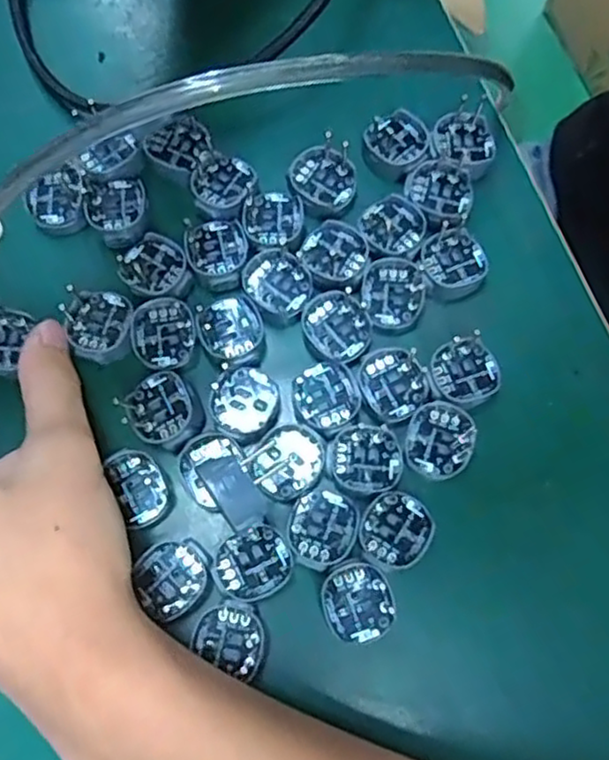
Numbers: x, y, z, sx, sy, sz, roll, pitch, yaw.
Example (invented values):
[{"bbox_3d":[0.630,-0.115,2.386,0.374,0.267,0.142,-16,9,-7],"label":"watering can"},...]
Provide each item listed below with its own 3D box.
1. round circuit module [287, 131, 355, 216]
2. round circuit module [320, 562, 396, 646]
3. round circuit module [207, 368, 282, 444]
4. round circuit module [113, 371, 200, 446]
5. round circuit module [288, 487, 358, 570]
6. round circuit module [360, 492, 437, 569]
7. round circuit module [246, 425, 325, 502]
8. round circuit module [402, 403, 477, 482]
[{"bbox_3d":[0.009,-0.085,0.289,0.029,0.004,0.029,0,75,-1],"label":"round circuit module"},{"bbox_3d":[0.019,0.078,0.243,0.025,0.004,0.026,0,75,-1],"label":"round circuit module"},{"bbox_3d":[-0.022,0.009,0.266,0.026,0.004,0.028,0,75,-1],"label":"round circuit module"},{"bbox_3d":[-0.053,0.011,0.262,0.026,0.007,0.028,0,75,-1],"label":"round circuit module"},{"bbox_3d":[0.006,0.053,0.252,0.024,0.004,0.028,19,76,4],"label":"round circuit module"},{"bbox_3d":[0.033,0.054,0.251,0.027,0.004,0.026,0,75,-1],"label":"round circuit module"},{"bbox_3d":[-0.007,0.030,0.258,0.028,0.004,0.025,-25,77,-7],"label":"round circuit module"},{"bbox_3d":[0.051,0.023,0.260,0.025,0.004,0.029,12,76,2],"label":"round circuit module"}]

